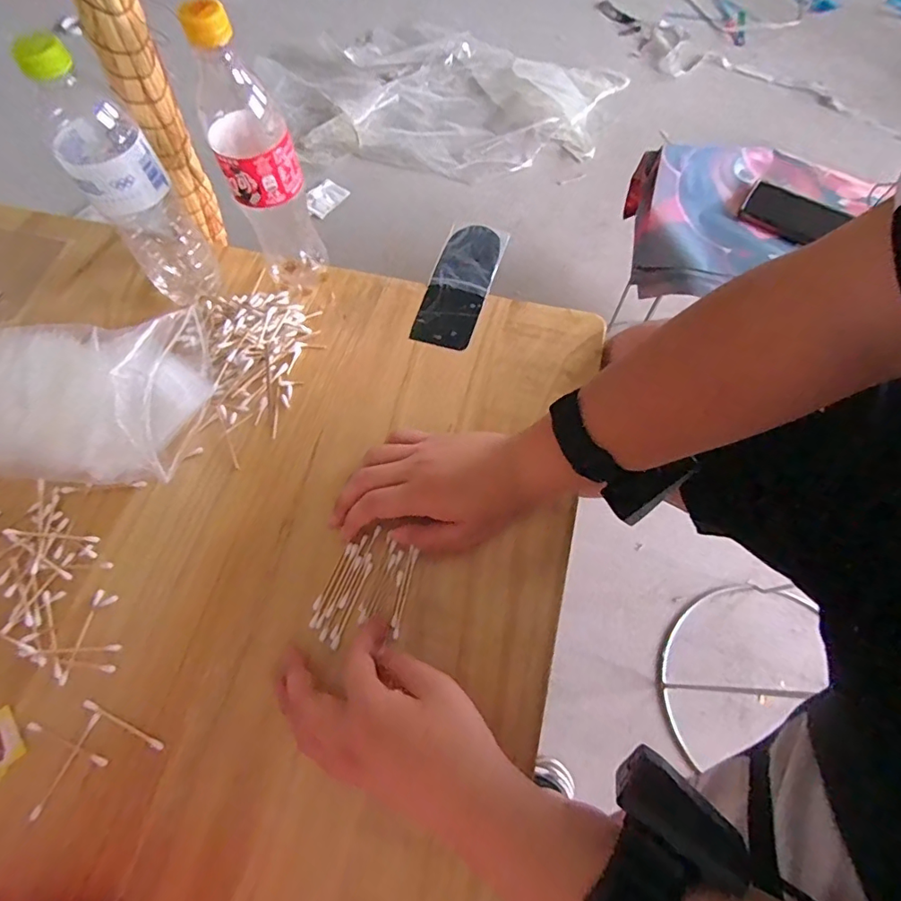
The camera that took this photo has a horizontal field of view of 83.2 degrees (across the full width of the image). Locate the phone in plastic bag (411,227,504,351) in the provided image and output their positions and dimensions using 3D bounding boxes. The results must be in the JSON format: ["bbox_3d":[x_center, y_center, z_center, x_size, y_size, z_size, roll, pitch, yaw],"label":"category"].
[{"bbox_3d":[0.010,-0.177,0.543,0.062,0.009,0.157,16,71,6],"label":"phone in plastic bag"}]

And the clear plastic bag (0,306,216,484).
[{"bbox_3d":[-0.348,-0.059,0.452,0.236,0.068,0.173,0,66,0],"label":"clear plastic bag"}]

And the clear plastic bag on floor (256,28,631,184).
[{"bbox_3d":[-0.035,-1.006,1.430,0.981,0.096,0.570,8,67,5],"label":"clear plastic bag on floor"}]

